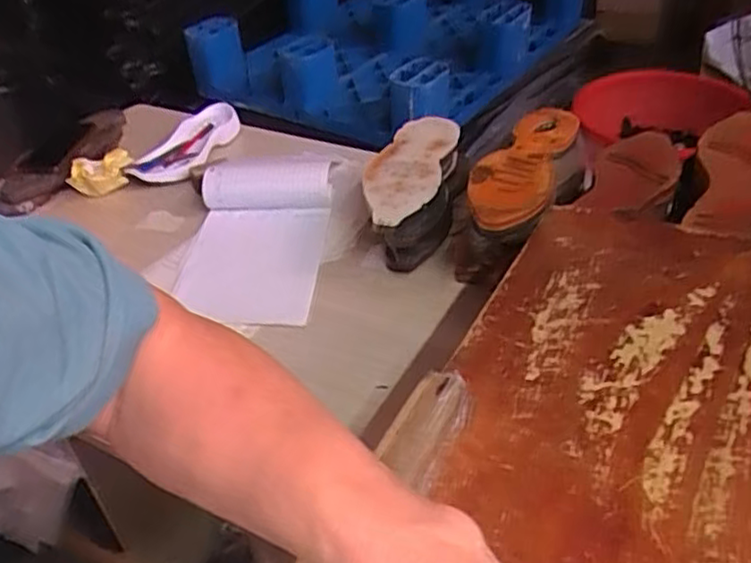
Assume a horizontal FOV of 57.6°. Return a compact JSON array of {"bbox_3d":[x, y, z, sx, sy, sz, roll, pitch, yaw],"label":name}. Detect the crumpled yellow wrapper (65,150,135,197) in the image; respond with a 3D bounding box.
[{"bbox_3d":[-0.462,-0.185,1.158,0.070,0.048,0.102,22,45,30],"label":"crumpled yellow wrapper"}]

